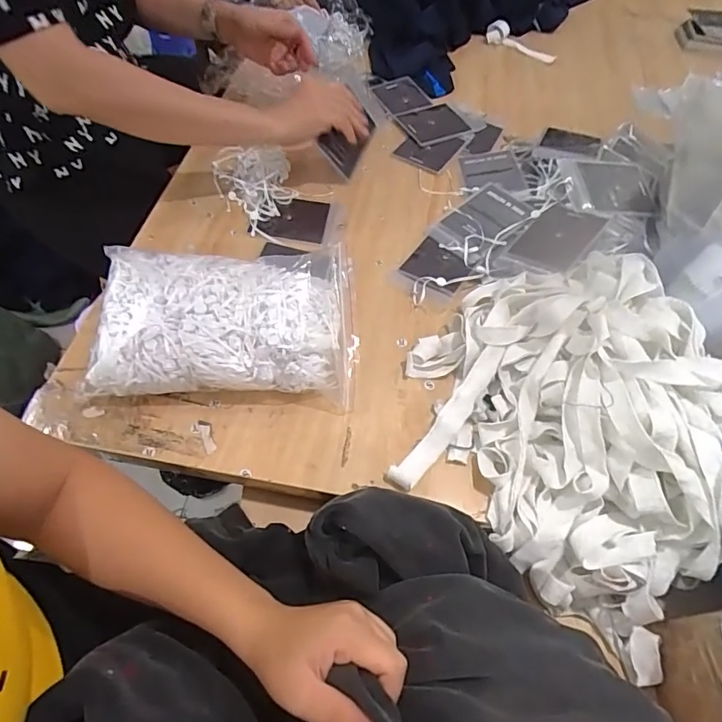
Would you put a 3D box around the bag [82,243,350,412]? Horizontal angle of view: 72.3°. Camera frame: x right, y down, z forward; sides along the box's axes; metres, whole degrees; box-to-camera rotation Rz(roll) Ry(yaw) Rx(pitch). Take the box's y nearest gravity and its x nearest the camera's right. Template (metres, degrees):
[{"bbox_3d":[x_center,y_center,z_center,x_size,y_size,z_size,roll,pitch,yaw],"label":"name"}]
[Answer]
[{"bbox_3d":[-0.135,-0.049,0.519,0.253,0.086,0.176,2,57,-3],"label":"bag"}]

